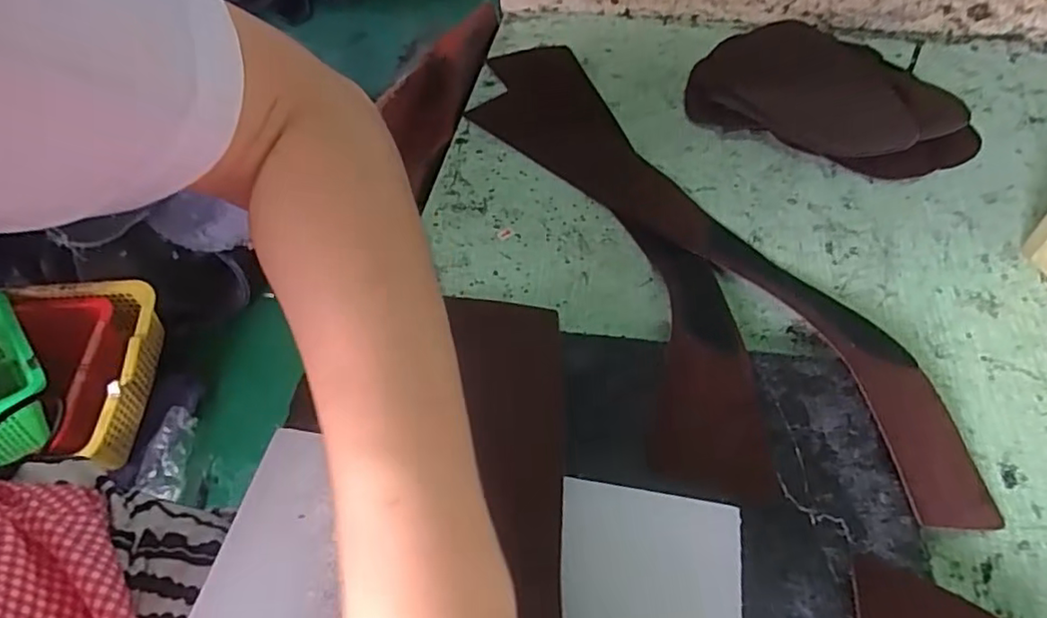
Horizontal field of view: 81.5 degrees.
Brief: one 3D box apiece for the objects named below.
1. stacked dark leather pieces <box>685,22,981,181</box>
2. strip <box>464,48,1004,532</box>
[{"bbox_3d":[0.238,-0.168,0.471,0.197,0.031,0.147,25,55,16],"label":"stacked dark leather pieces"},{"bbox_3d":[0.093,-0.064,0.391,0.094,0.024,0.455,-25,56,-16],"label":"strip"}]

